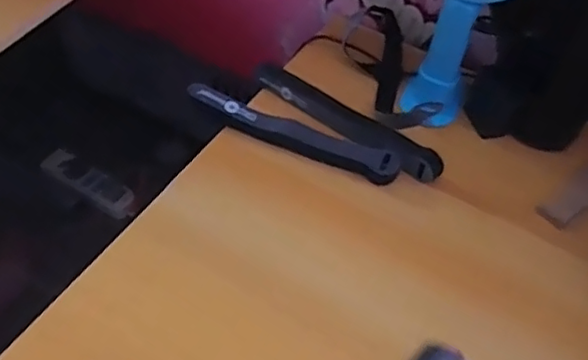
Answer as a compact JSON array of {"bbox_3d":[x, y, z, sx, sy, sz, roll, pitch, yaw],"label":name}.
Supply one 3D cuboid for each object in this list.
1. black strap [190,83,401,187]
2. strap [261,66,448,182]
[{"bbox_3d":[-0.002,-0.040,0.552,0.194,0.024,0.028,23,53,13],"label":"black strap"},{"bbox_3d":[0.043,-0.055,0.569,0.200,0.028,0.033,35,57,21],"label":"strap"}]

